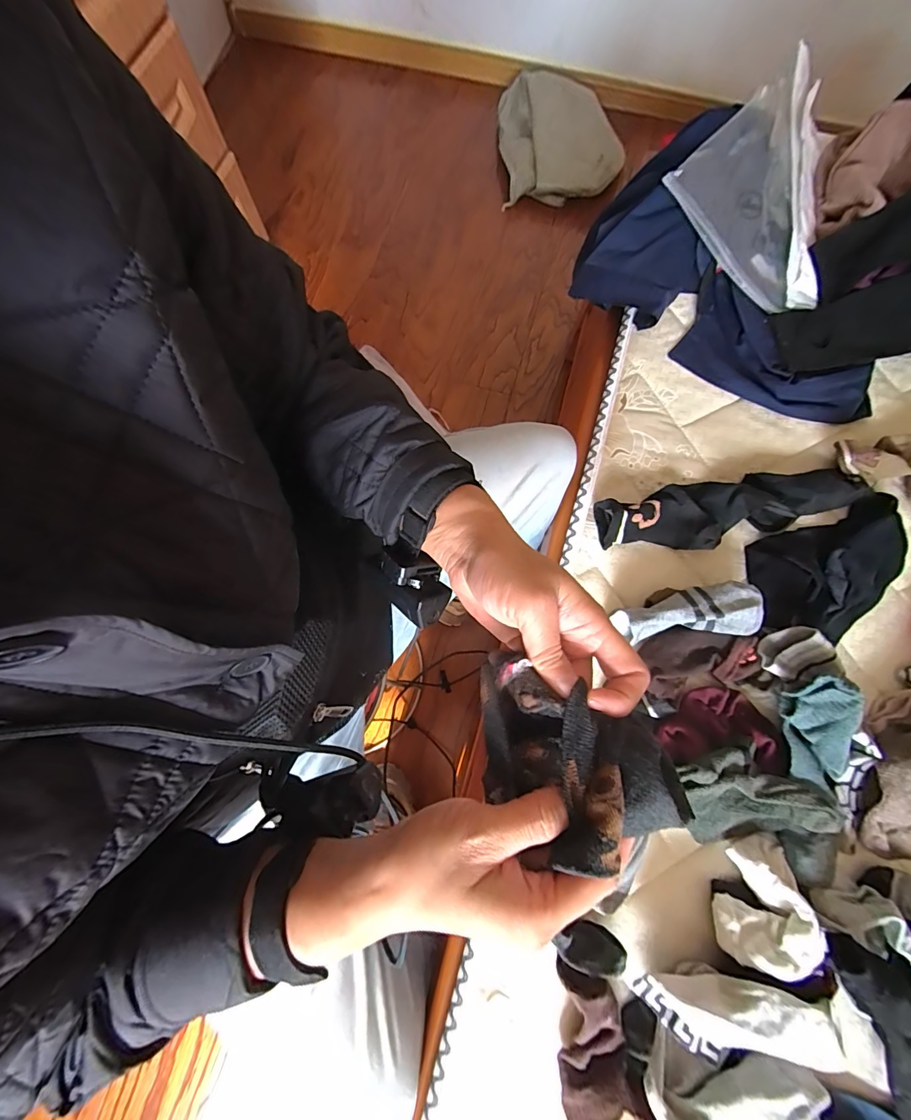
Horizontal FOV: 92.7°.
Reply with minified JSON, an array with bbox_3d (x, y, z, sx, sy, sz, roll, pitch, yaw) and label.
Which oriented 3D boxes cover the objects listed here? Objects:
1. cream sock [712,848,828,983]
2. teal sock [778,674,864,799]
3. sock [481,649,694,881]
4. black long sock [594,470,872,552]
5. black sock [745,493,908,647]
[{"bbox_3d":[0.301,0.350,0.424,0.086,0.057,0.088,33,77,9],"label":"cream sock"},{"bbox_3d":[0.371,0.170,0.439,0.063,0.044,0.121,1,101,0],"label":"teal sock"},{"bbox_3d":[0.054,0.091,0.216,0.080,0.044,0.096,-15,75,-4],"label":"sock"},{"bbox_3d":[0.340,-0.066,0.543,0.319,0.036,0.087,-13,75,-3],"label":"black long sock"},{"bbox_3d":[0.459,0.020,0.519,0.221,0.036,0.148,-21,76,-5],"label":"black sock"}]

